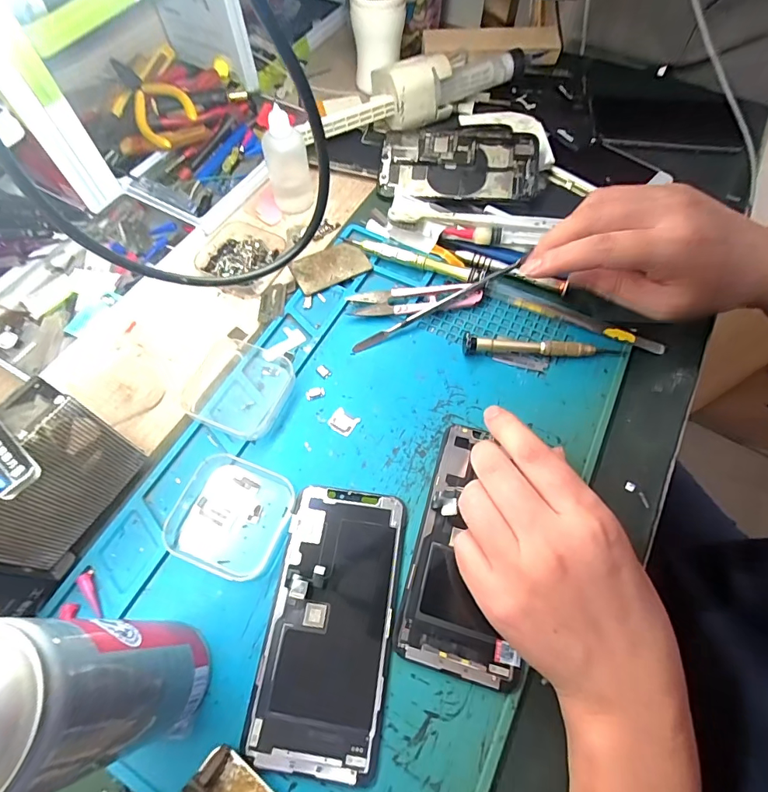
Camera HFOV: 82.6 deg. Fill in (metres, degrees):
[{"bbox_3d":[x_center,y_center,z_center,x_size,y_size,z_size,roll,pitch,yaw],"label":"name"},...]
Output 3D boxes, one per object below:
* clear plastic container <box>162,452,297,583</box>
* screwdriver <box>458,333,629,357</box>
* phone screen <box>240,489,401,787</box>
[{"bbox_3d":[-0.093,0.071,0.264,0.068,0.013,0.064,18,64,8],"label":"clear plastic container"},{"bbox_3d":[0.114,-0.037,0.316,0.113,0.016,0.013,1,63,-1],"label":"screwdriver"},{"bbox_3d":[-0.029,0.119,0.239,0.066,0.011,0.138,7,63,3],"label":"phone screen"}]

